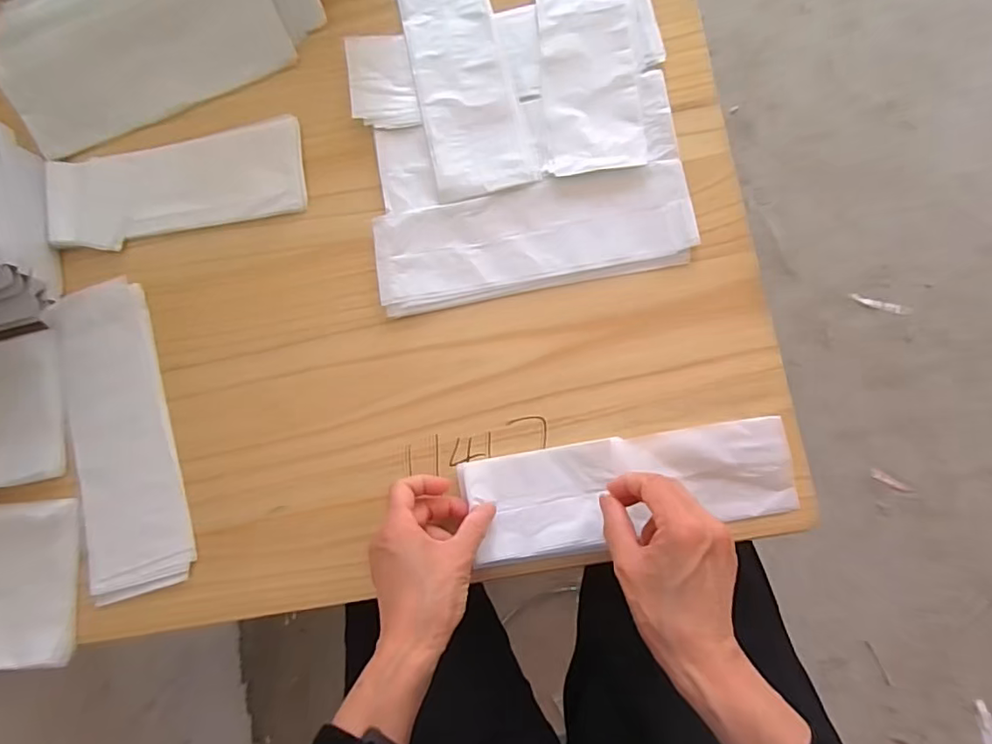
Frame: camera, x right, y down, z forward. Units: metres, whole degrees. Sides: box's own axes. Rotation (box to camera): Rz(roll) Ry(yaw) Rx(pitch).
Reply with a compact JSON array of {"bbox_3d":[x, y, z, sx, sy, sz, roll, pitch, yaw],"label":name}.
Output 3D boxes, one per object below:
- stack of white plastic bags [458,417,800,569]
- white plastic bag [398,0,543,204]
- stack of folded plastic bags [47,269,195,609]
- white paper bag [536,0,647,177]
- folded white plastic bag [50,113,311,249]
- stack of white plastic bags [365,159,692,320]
[{"bbox_3d":[0.102,0.091,0.428,0.245,0.017,0.080,-10,84,3],"label":"stack of white plastic bags"},{"bbox_3d":[-0.032,-0.272,0.484,0.084,0.004,0.246,-14,84,4],"label":"white plastic bag"},{"bbox_3d":[-0.324,0.057,0.476,0.086,0.014,0.260,-15,84,3],"label":"stack of folded plastic bags"},{"bbox_3d":[0.078,-0.286,0.473,0.083,0.013,0.239,-3,84,5],"label":"white paper bag"},{"bbox_3d":[-0.287,-0.165,0.490,0.226,0.019,0.087,-12,84,4],"label":"folded white plastic bag"},{"bbox_3d":[0.029,-0.112,0.459,0.257,0.006,0.087,-10,84,4],"label":"stack of white plastic bags"}]

